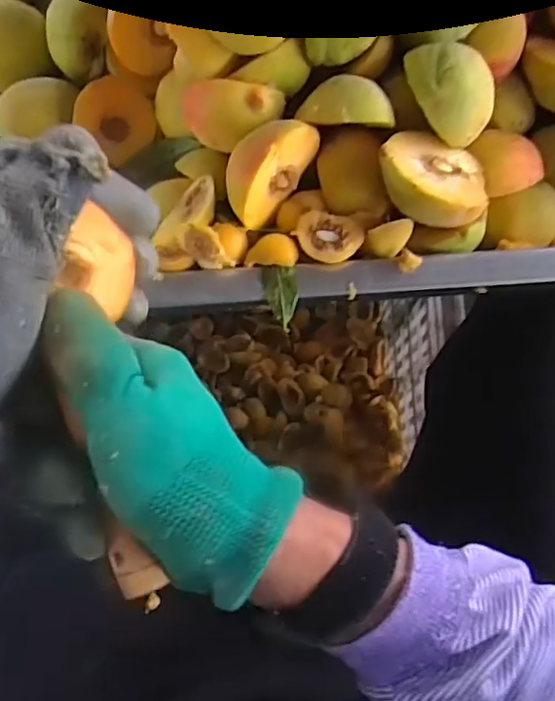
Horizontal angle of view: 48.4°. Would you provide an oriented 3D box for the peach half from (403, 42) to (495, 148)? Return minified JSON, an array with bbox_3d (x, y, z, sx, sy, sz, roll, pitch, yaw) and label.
[{"bbox_3d":[0.101,-0.146,0.352,0.047,0.021,0.052,-20,118,-13],"label":"peach half"}]

